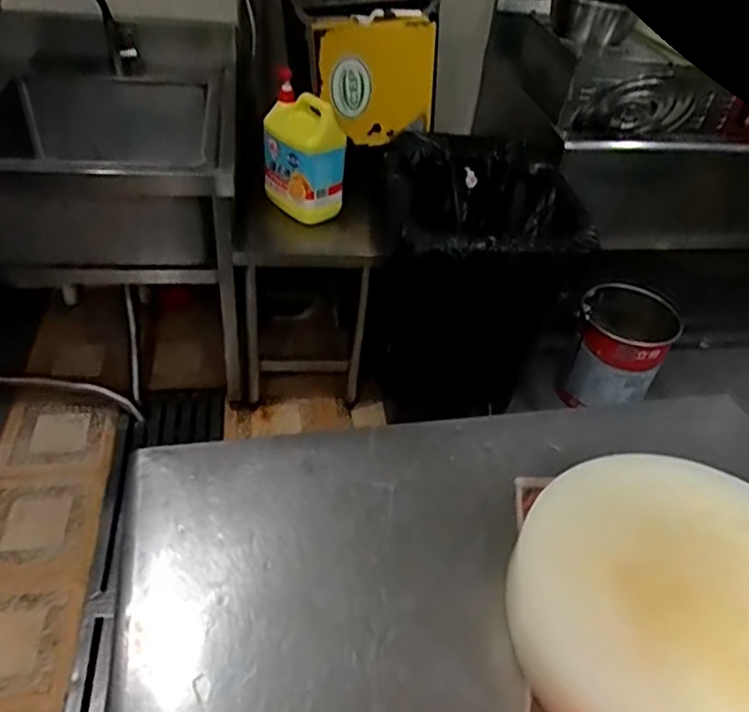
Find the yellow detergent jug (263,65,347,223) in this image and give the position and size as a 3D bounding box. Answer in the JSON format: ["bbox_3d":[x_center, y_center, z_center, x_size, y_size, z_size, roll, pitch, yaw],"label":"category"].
[{"bbox_3d":[-0.165,-0.490,1.566,0.141,0.304,0.186,-22,49,-29],"label":"yellow detergent jug"}]

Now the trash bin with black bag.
[{"bbox_3d":[0.233,-0.182,1.766,0.498,0.605,0.602,9,41,1],"label":"trash bin with black bag"}]

